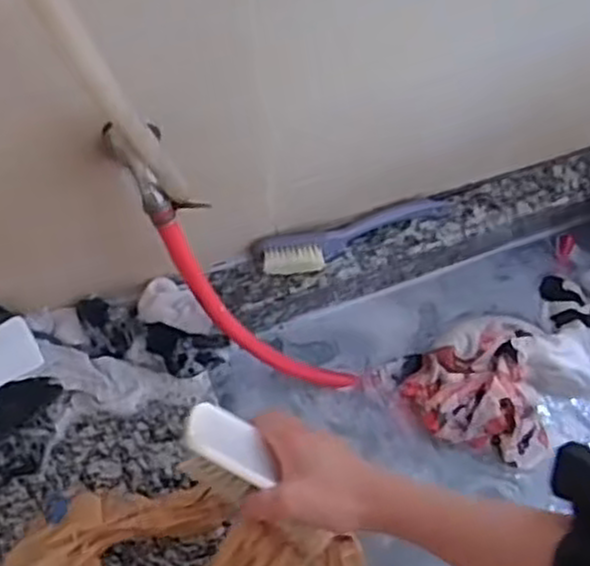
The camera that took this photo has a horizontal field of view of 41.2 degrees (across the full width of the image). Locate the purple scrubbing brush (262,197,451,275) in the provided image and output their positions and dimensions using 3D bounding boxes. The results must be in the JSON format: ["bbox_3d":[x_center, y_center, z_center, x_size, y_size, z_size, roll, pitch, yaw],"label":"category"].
[{"bbox_3d":[0.068,-0.056,0.844,0.215,0.045,0.047,-19,62,-9],"label":"purple scrubbing brush"}]

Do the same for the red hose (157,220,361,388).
[{"bbox_3d":[-0.037,0.044,0.784,0.061,0.357,0.024,-12,58,24],"label":"red hose"}]

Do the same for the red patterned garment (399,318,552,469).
[{"bbox_3d":[0.198,0.114,0.874,0.136,0.070,0.174,-8,61,-3],"label":"red patterned garment"}]

